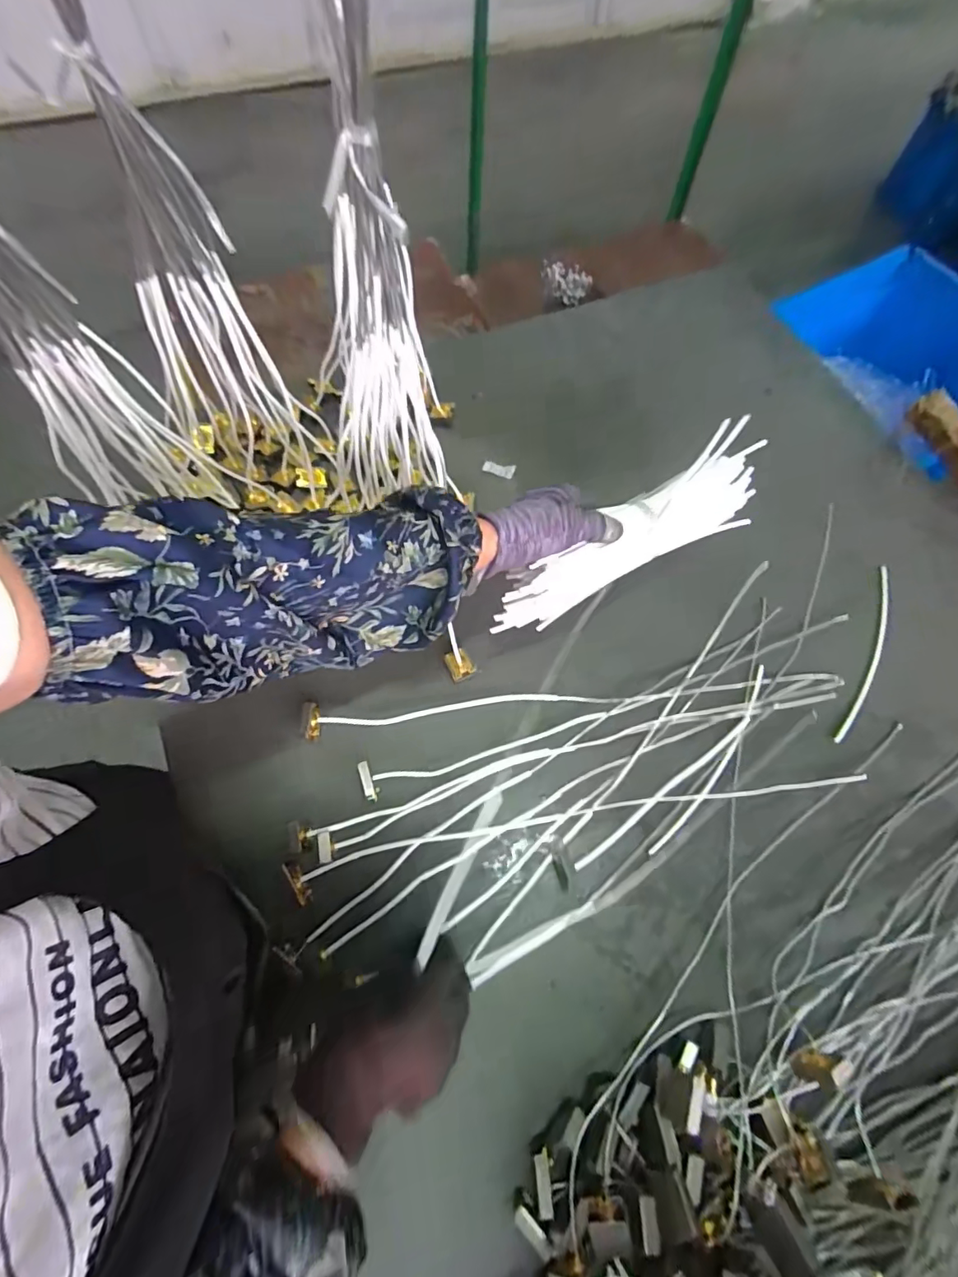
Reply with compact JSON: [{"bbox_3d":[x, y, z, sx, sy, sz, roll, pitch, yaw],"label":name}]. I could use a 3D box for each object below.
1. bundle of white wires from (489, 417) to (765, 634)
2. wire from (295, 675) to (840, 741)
[{"bbox_3d":[0.149,-0.098,0.492,0.308,0.053,0.074,-33,73,-8],"label":"bundle of white wires"},{"bbox_3d":[0.106,0.059,0.545,0.568,0.024,0.031,-6,69,-4],"label":"wire"}]

